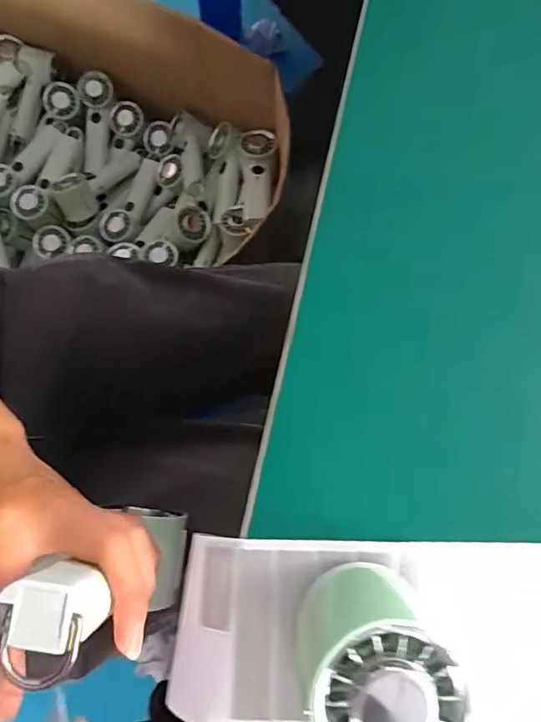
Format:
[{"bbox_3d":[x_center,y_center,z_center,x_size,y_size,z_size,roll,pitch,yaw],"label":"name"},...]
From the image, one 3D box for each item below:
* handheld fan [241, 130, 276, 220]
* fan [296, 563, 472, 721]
[{"bbox_3d":[-0.023,-0.309,0.791,0.063,0.055,0.142,4,106,2],"label":"handheld fan"},{"bbox_3d":[0.063,0.182,0.196,0.059,0.057,0.178,-20,80,-3],"label":"fan"}]

